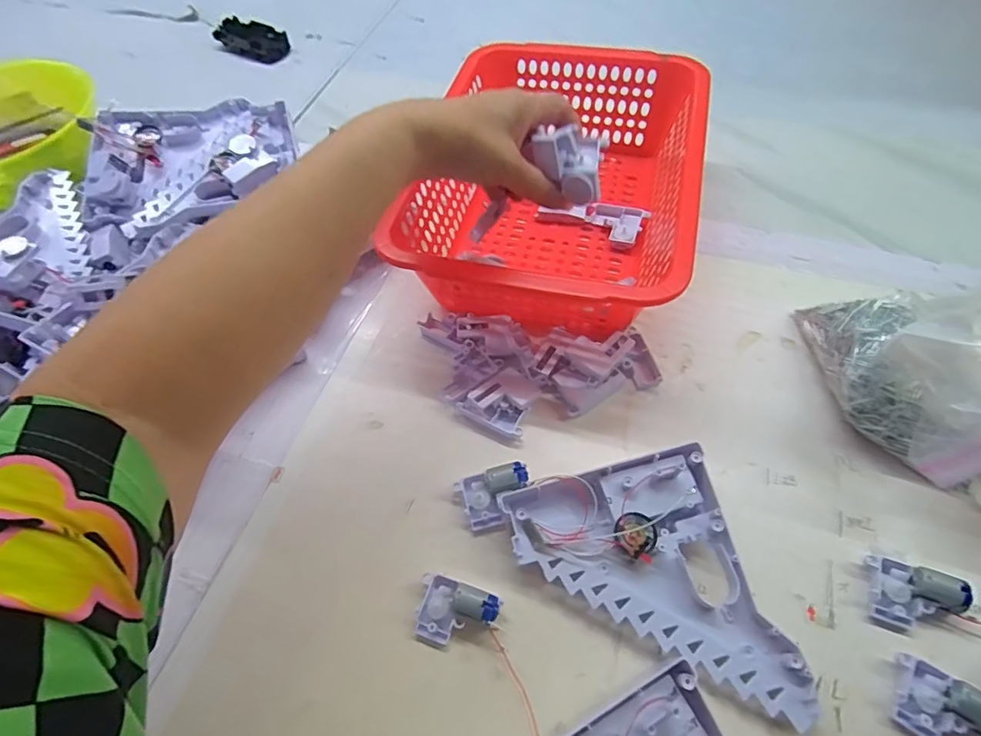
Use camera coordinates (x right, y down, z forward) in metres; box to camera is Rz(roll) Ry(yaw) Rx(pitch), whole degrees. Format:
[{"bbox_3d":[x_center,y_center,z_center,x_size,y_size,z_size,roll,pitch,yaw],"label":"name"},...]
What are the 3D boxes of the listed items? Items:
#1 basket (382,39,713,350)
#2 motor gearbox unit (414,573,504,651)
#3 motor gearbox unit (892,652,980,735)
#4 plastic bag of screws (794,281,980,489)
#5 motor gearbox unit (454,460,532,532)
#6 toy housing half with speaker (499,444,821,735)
[{"bbox_3d":[0.061,-0.159,0.454,0.217,0.091,0.297,10,60,11],"label":"basket"},{"bbox_3d":[-0.023,0.151,0.312,0.049,0.019,0.038,17,62,14],"label":"motor gearbox unit"},{"bbox_3d":[0.243,0.183,0.272,0.047,0.019,0.035,27,65,19],"label":"motor gearbox unit"},{"bbox_3d":[0.284,-0.020,0.324,0.089,0.145,0.146,-25,60,-10],"label":"plastic bag of screws"},{"bbox_3d":[0.004,0.087,0.351,0.049,0.020,0.033,-18,59,-6],"label":"motor gearbox unit"},{"bbox_3d":[0.093,0.135,0.310,0.130,0.028,0.155,-16,59,-5],"label":"toy housing half with speaker"}]

